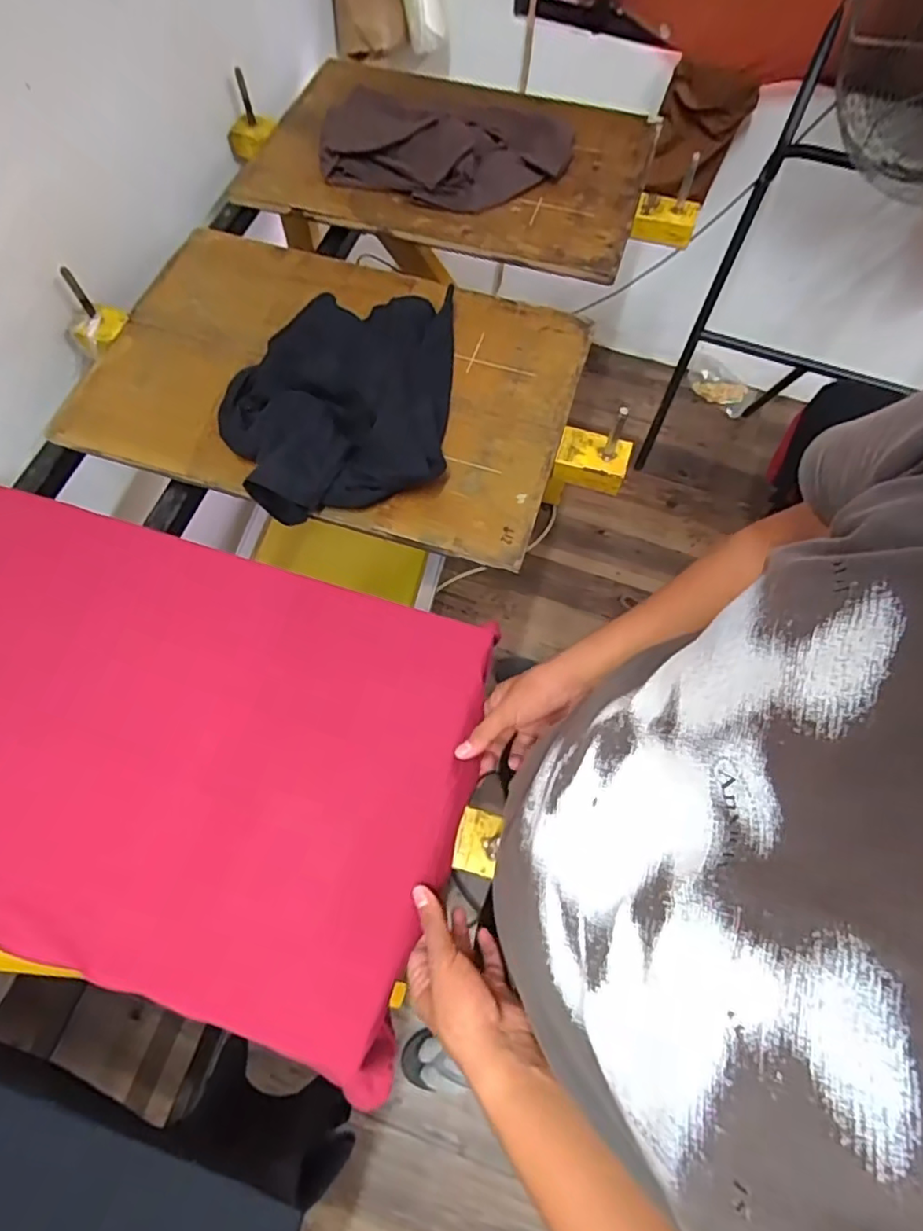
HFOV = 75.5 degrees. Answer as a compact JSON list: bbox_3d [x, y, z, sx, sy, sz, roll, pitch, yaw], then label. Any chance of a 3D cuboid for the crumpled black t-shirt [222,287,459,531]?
[{"bbox_3d":[-0.151,-0.267,0.712,0.267,0.078,0.315,3,68,-1],"label":"crumpled black t-shirt"}]

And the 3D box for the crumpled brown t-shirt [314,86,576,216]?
[{"bbox_3d":[-0.020,-0.716,0.902,0.364,0.053,0.230,11,68,2],"label":"crumpled brown t-shirt"}]

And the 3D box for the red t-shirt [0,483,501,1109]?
[{"bbox_3d":[-0.316,0.126,0.605,0.641,0.058,0.414,15,69,4],"label":"red t-shirt"}]

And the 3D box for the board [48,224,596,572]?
[{"bbox_3d":[-0.162,-0.312,0.757,0.597,0.021,0.390,17,69,4],"label":"board"}]

